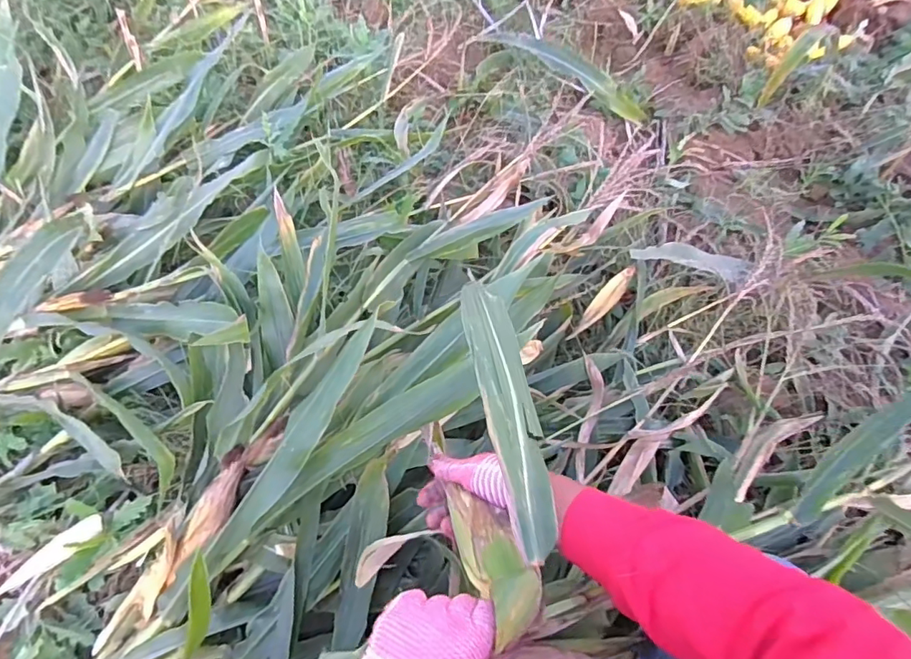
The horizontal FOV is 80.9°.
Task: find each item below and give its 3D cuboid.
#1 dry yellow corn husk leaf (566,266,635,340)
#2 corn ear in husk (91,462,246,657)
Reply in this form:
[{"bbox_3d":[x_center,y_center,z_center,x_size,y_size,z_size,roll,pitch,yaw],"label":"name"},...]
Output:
[{"bbox_3d":[0.283,-0.051,1.020,0.039,0.033,0.188,40,85,19],"label":"dry yellow corn husk leaf"},{"bbox_3d":[-0.405,0.331,0.751,0.061,0.073,0.335,40,93,19],"label":"corn ear in husk"}]

